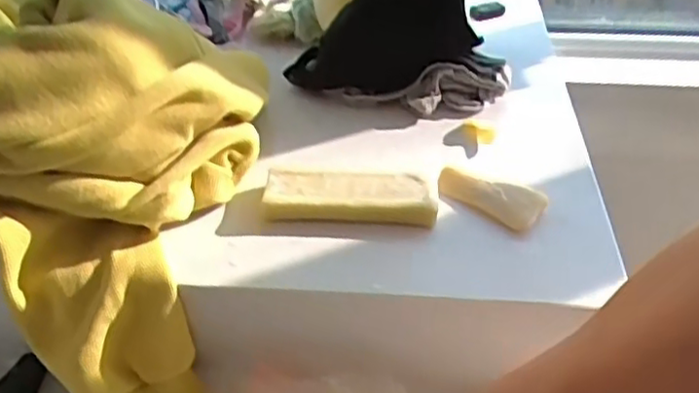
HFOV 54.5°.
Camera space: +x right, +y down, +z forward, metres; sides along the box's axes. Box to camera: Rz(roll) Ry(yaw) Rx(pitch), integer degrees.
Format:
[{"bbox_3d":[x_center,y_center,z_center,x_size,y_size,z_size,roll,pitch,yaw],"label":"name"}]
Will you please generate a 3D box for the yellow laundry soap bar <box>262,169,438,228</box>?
[{"bbox_3d":[0.000,0.001,0.516,0.126,0.021,0.044,3,38,3],"label":"yellow laundry soap bar"}]

